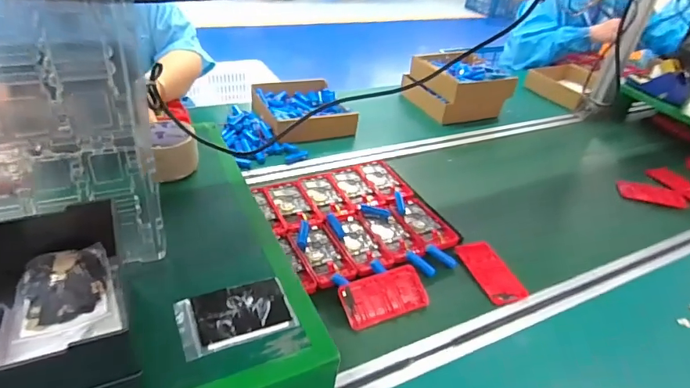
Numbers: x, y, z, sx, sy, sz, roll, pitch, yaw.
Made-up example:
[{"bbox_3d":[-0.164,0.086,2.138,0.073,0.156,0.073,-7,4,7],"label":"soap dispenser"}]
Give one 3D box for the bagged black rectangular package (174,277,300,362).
[{"bbox_3d":[-0.111,0.123,0.468,0.110,0.006,0.071,-12,39,-25],"label":"bagged black rectangular package"}]

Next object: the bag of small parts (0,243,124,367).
[{"bbox_3d":[-0.237,0.087,0.385,0.080,0.015,0.109,-11,39,-24],"label":"bag of small parts"}]

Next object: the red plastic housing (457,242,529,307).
[{"bbox_3d":[0.224,0.118,0.711,0.061,0.010,0.129,-5,37,-17],"label":"red plastic housing"}]

